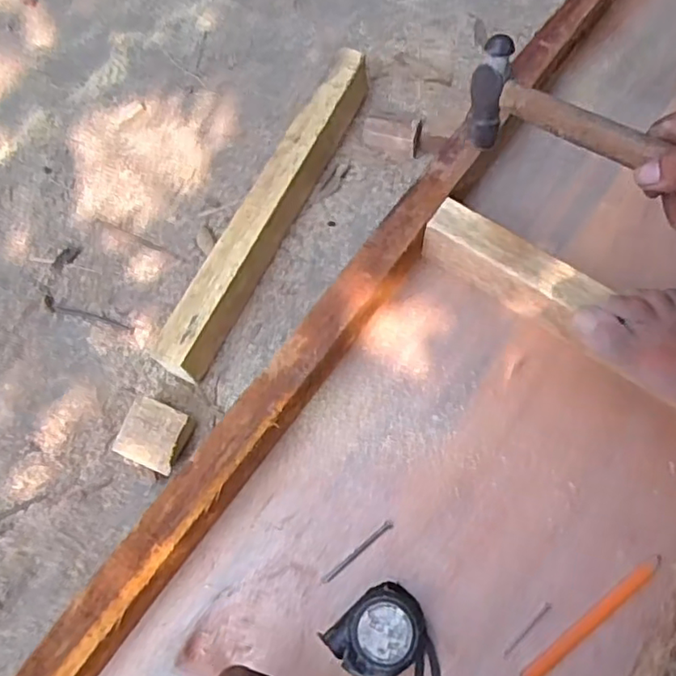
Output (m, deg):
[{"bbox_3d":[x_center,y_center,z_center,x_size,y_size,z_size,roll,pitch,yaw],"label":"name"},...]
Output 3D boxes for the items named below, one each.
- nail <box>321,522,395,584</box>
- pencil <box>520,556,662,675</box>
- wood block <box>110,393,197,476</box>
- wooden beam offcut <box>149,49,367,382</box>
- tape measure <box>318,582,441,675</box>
[{"bbox_3d":[0.016,0.179,0.508,0.073,0.004,0.007,-36,70,-12],"label":"nail"},{"bbox_3d":[0.203,0.223,0.481,0.144,0.009,0.011,-35,70,-12],"label":"pencil"},{"bbox_3d":[-0.177,0.095,0.590,0.059,0.036,0.063,20,69,10],"label":"wood block"},{"bbox_3d":[-0.068,-0.145,0.666,0.044,0.070,0.419,24,70,12],"label":"wooden beam offcut"},{"bbox_3d":[0.051,0.243,0.457,0.071,0.045,0.110,-39,71,-13],"label":"tape measure"}]

